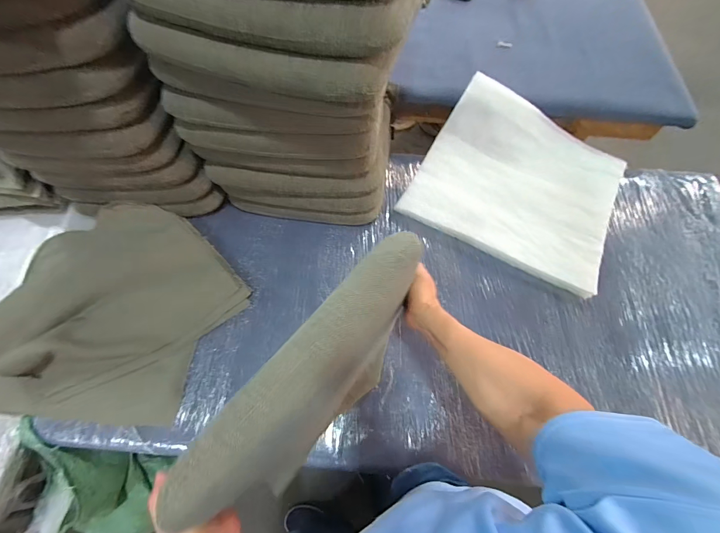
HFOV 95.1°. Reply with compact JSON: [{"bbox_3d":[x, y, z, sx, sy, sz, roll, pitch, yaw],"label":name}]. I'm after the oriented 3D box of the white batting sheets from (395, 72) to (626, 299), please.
[{"bbox_3d":[0.465,-0.245,0.952,0.553,0.090,0.475,28,76,7],"label":"white batting sheets"}]

